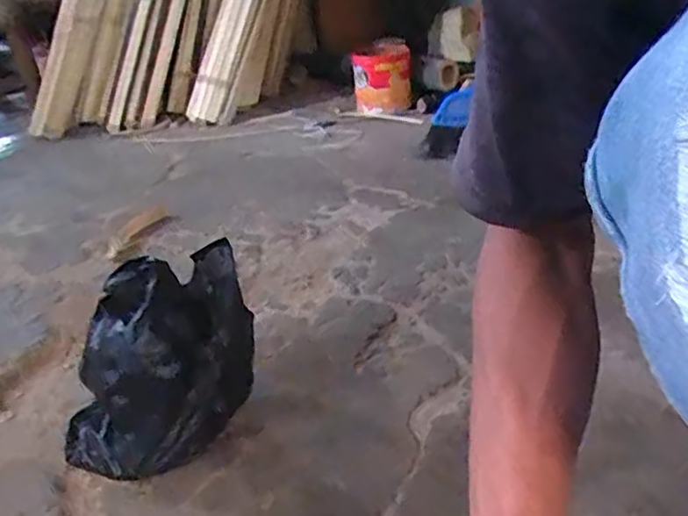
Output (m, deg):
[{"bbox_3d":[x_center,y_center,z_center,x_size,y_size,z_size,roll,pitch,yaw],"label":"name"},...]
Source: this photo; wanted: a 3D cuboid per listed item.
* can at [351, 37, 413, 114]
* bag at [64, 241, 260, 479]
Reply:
[{"bbox_3d":[0.099,-0.467,1.617,0.139,0.157,0.128,-2,27,10],"label":"can"},{"bbox_3d":[-0.182,0.105,0.599,0.192,0.184,0.098,-15,27,-15],"label":"bag"}]

